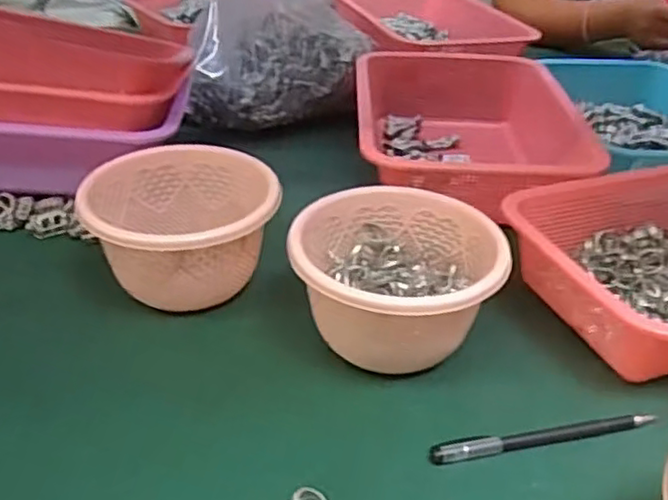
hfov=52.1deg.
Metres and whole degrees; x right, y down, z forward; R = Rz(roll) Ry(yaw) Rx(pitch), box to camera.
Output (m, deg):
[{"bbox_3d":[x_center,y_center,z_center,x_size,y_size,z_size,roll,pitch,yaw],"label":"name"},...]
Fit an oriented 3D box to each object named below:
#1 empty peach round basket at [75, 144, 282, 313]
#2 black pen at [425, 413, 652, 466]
[{"bbox_3d":[-0.120,-0.011,0.543,0.138,0.096,0.131,2,35,-1],"label":"empty peach round basket"},{"bbox_3d":[0.134,0.117,0.434,0.151,0.005,0.013,-6,35,-12],"label":"black pen"}]

